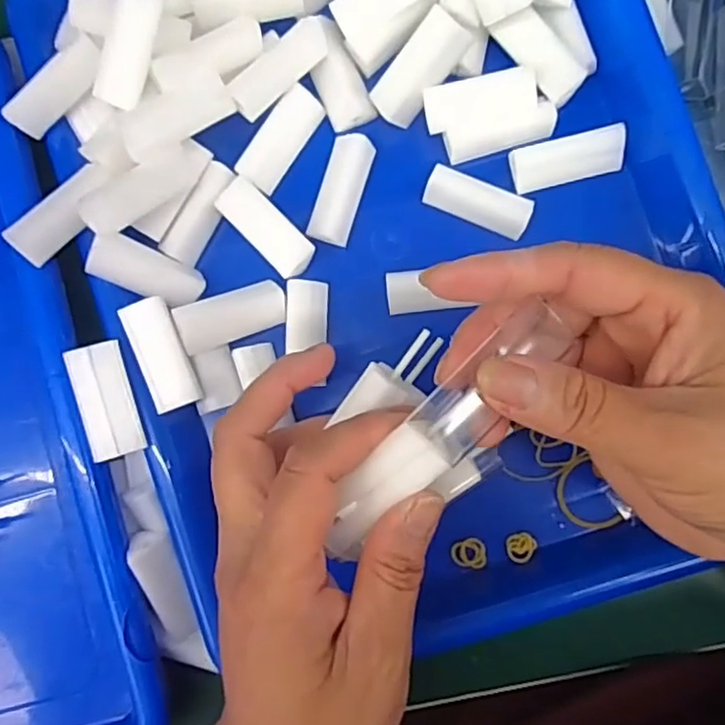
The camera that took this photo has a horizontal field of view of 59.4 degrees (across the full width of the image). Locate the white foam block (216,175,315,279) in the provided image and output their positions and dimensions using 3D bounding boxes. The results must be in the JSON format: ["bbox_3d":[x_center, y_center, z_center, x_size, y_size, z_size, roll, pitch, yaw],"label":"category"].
[{"bbox_3d":[-0.041,-0.058,0.276,0.019,0.012,0.047,-44,86,2],"label":"white foam block"}]

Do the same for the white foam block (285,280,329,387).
[{"bbox_3d":[-0.024,-0.013,0.278,0.017,0.013,0.044,0,88,4],"label":"white foam block"}]

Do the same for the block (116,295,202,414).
[{"bbox_3d":[-0.083,-0.003,0.260,0.020,0.008,0.045,-26,99,-20],"label":"block"}]

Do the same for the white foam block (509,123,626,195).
[{"bbox_3d":[0.087,-0.086,0.269,0.045,0.013,0.018,-11,88,4],"label":"white foam block"}]

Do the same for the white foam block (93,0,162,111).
[{"bbox_3d":[-0.089,-0.121,0.242,0.016,0.007,0.045,22,107,2],"label":"white foam block"}]

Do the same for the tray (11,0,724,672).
[{"bbox_3d":[0.014,-0.044,0.262,0.256,0.048,0.338,-15,87,4],"label":"tray"}]

